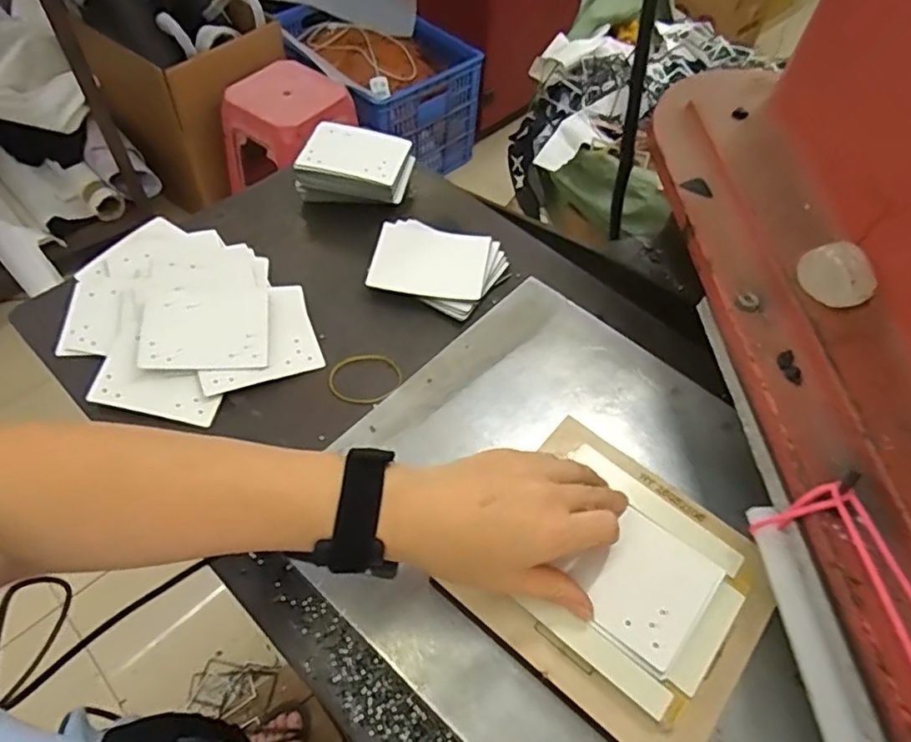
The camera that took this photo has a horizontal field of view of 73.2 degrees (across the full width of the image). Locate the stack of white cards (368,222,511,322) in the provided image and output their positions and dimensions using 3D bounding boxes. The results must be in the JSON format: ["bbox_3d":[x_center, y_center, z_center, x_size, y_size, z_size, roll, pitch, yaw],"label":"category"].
[{"bbox_3d":[-0.019,-0.103,0.596,0.122,0.014,0.096,17,56,9],"label":"stack of white cards"}]

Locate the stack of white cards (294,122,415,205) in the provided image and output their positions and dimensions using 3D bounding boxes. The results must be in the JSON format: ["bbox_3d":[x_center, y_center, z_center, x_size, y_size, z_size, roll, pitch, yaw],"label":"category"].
[{"bbox_3d":[-0.105,-0.215,0.644,0.114,0.044,0.075,11,55,5],"label":"stack of white cards"}]

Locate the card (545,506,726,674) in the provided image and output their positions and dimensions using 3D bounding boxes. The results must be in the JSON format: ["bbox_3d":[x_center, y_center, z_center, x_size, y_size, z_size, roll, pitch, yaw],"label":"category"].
[{"bbox_3d":[0.118,0.131,0.384,0.074,0.005,0.077,37,61,21],"label":"card"}]

